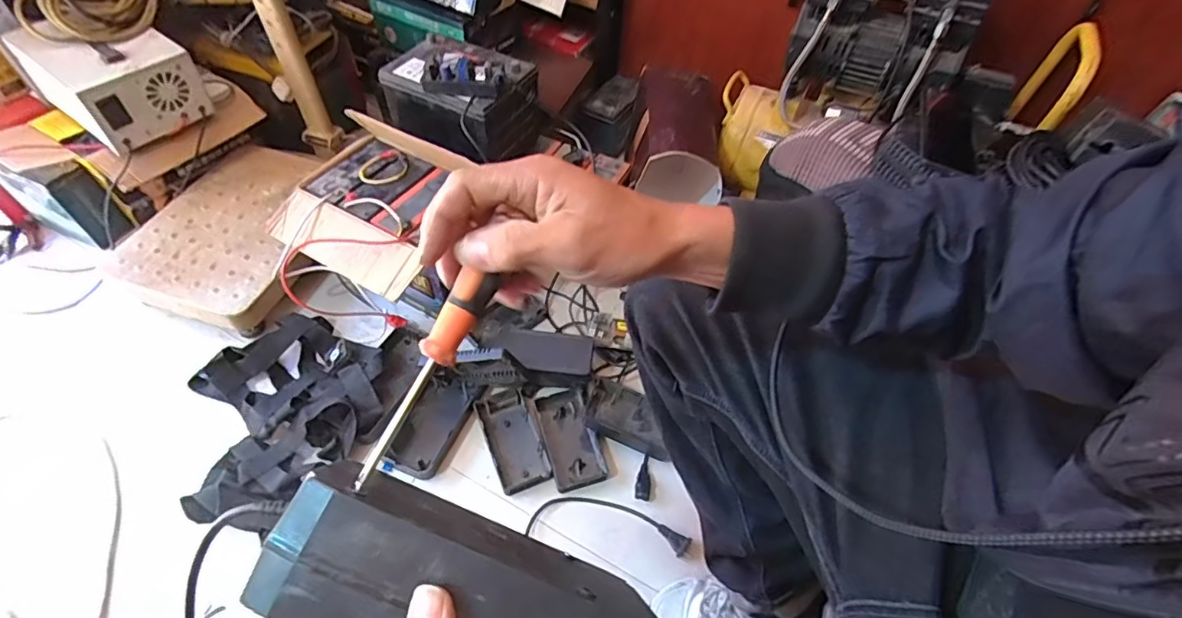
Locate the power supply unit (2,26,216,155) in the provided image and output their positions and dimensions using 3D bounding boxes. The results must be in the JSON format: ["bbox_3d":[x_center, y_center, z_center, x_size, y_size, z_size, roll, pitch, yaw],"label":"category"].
[{"bbox_3d":[-0.892,-0.437,1.049,0.221,0.145,0.208,32,57,20],"label":"power supply unit"}]

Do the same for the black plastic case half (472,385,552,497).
[{"bbox_3d":[-0.129,0.212,0.929,0.090,0.021,0.174,-17,55,-16],"label":"black plastic case half"}]

